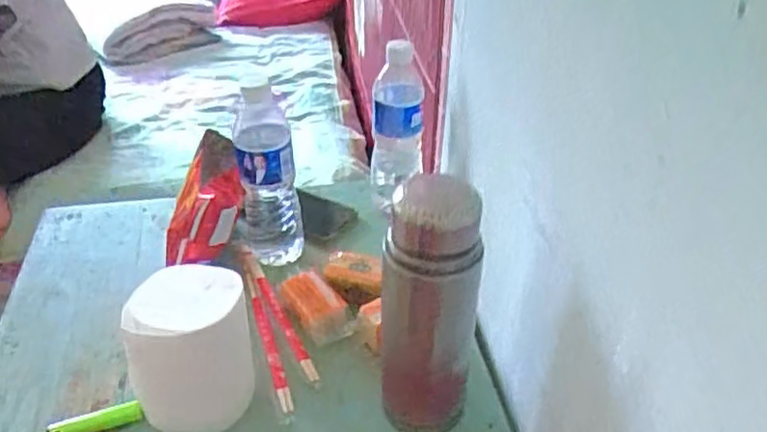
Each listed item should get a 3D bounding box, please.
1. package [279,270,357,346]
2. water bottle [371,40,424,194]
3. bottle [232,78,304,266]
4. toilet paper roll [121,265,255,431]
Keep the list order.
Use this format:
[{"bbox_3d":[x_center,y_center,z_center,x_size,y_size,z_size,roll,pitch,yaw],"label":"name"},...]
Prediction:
[{"bbox_3d":[-0.068,0.093,0.711,0.053,0.030,0.092,-22,42,-25],"label":"package"},{"bbox_3d":[0.017,-0.122,0.811,0.061,0.177,0.058,1,37,2],"label":"water bottle"},{"bbox_3d":[-0.132,-0.044,0.759,0.065,0.198,0.068,-8,38,-9],"label":"bottle"},{"bbox_3d":[-0.170,0.120,0.593,0.094,0.130,0.091,0,37,0],"label":"toilet paper roll"}]

